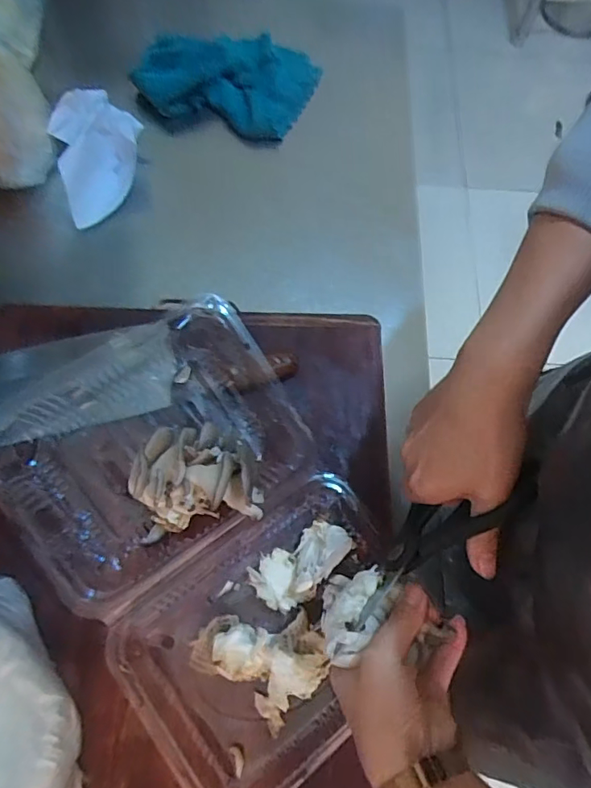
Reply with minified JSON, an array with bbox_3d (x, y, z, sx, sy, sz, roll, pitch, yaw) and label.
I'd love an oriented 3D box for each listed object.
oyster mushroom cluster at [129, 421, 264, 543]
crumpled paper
[{"bbox_3d":[-0.082,0.061,0.432,0.097,0.085,0.092,-6,69,-5],"label":"oyster mushroom cluster"},{"bbox_3d":[-0.216,-0.261,0.593,0.098,0.065,0.139,-18,71,-10],"label":"crumpled paper"}]

